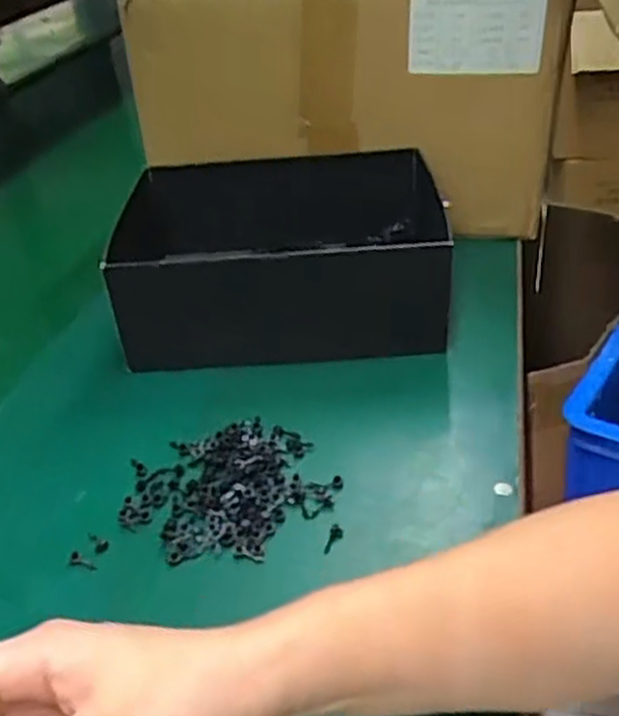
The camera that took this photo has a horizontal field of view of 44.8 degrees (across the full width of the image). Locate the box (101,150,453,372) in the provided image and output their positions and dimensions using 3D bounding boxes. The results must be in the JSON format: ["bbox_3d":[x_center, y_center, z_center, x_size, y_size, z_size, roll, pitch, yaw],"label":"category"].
[{"bbox_3d":[-0.026,-0.082,0.580,0.255,0.081,0.178,-5,34,1],"label":"box"}]

